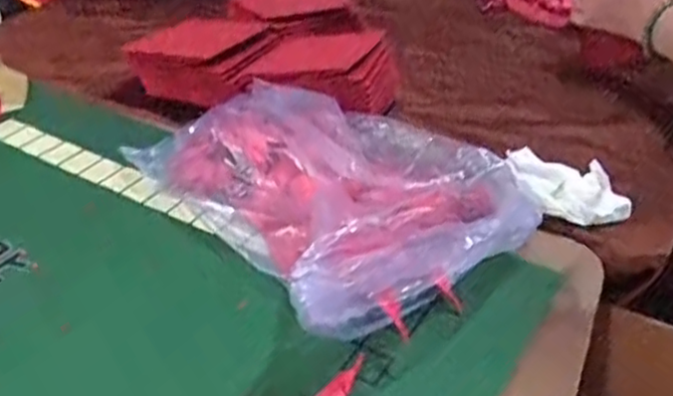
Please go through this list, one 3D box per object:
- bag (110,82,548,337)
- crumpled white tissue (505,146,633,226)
[{"bbox_3d":[-0.015,-0.022,0.674,0.249,0.102,0.357,-20,42,-29],"label":"bag"},{"bbox_3d":[0.234,-0.013,0.719,0.125,0.032,0.083,3,36,0],"label":"crumpled white tissue"}]

